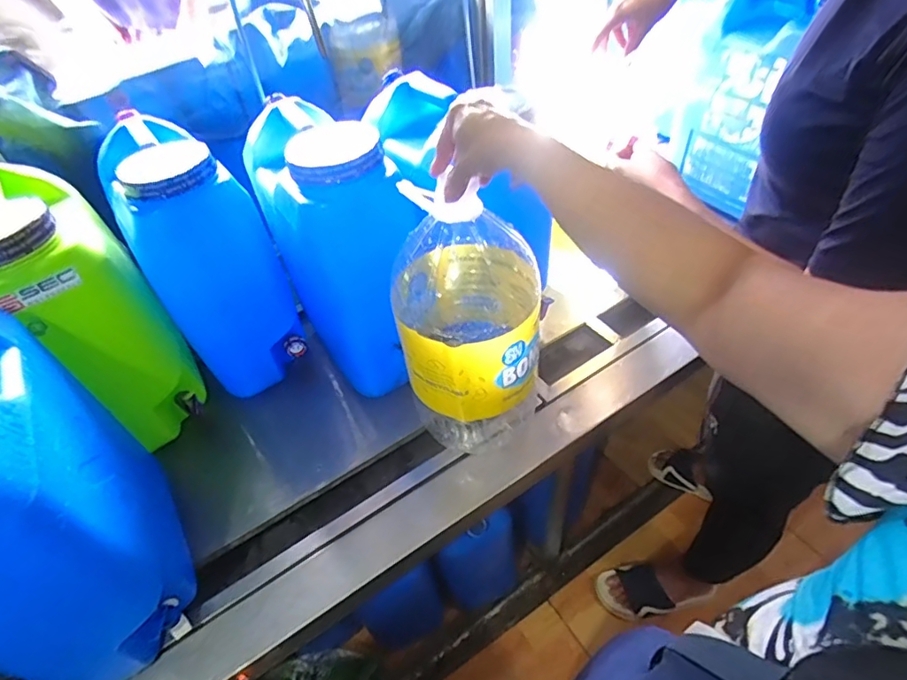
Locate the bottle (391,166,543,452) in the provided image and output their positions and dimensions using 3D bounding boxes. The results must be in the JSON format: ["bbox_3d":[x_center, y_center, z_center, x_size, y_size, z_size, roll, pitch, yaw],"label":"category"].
[{"bbox_3d":[0.028,-0.024,0.734,0.175,0.439,0.193,-1,47,7],"label":"bottle"}]

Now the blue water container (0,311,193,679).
[{"bbox_3d":[-0.473,0.176,0.579,0.170,0.388,0.281,-31,51,-20],"label":"blue water container"}]

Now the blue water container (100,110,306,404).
[{"bbox_3d":[-0.431,-0.152,0.887,0.195,0.406,0.298,-31,51,-20],"label":"blue water container"}]

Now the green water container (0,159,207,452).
[{"bbox_3d":[-0.556,-0.045,0.806,0.168,0.397,0.295,-37,53,-24],"label":"green water container"}]

